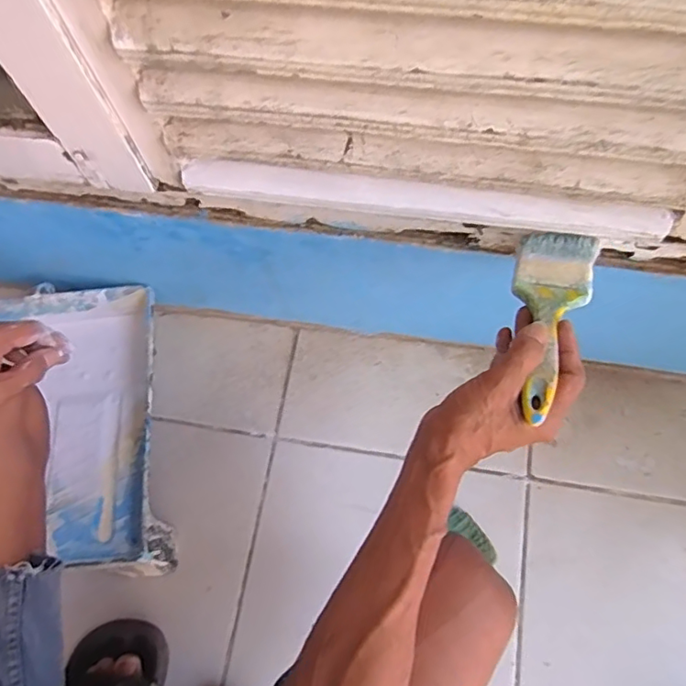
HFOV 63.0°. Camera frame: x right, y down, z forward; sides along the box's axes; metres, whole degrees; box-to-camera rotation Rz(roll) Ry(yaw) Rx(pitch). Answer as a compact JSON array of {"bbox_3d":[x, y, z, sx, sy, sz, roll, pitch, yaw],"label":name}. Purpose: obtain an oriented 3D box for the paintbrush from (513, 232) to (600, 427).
[{"bbox_3d":[0.164,-0.020,0.444,0.062,0.013,0.185,16,56,8],"label":"paintbrush"}]

